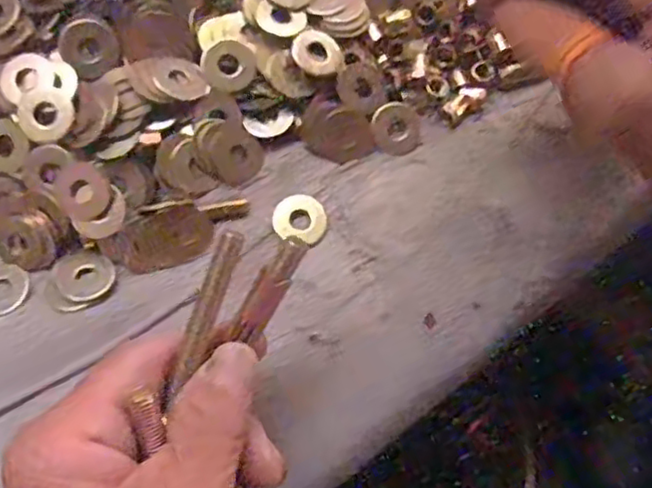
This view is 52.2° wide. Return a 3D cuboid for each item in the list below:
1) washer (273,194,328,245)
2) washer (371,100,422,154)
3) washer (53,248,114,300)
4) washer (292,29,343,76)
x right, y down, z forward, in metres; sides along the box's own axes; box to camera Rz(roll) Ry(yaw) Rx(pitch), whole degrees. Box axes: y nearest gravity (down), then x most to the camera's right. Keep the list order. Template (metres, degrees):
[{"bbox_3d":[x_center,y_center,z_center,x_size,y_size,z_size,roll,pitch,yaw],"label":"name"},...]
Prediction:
[{"bbox_3d":[-0.010,-0.010,0.261,0.020,0.004,0.020,0,69,1],"label":"washer"},{"bbox_3d":[0.029,-0.048,0.276,0.020,0.004,0.021,-31,95,-9],"label":"washer"},{"bbox_3d":[-0.091,0.011,0.250,0.022,0.004,0.019,5,69,2],"label":"washer"},{"bbox_3d":[-0.003,-0.077,0.268,0.020,0.004,0.020,4,76,-17],"label":"washer"}]

